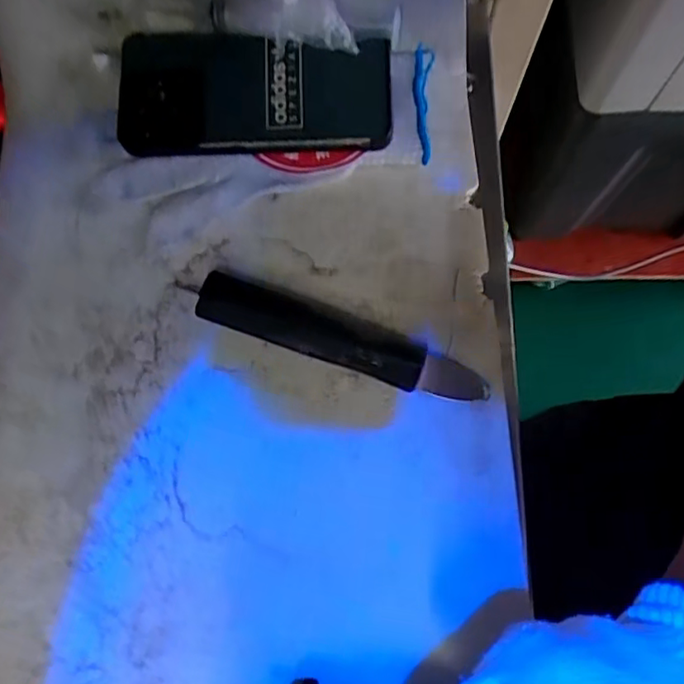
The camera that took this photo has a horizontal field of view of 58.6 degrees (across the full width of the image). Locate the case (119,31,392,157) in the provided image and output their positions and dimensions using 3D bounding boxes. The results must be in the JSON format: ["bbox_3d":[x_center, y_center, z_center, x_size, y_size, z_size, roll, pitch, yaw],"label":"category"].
[{"bbox_3d":[-0.053,-0.151,0.366,0.162,0.013,0.072,0,90,3],"label":"case"}]

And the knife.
[{"bbox_3d":[-0.001,0.000,0.343,0.165,0.013,0.029,19,75,6],"label":"knife"}]

